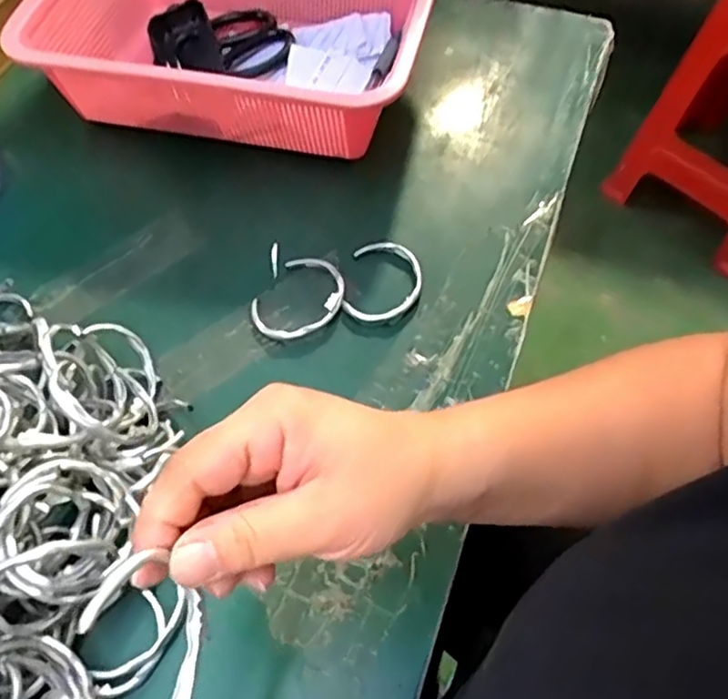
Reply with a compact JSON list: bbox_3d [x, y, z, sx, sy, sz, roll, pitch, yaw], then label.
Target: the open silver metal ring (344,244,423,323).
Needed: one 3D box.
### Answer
[{"bbox_3d":[0.015,-0.048,0.443,0.050,0.006,0.067,8,58,5],"label":"open silver metal ring"}]

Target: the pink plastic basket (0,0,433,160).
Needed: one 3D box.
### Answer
[{"bbox_3d":[-0.098,-0.251,0.523,0.295,0.092,0.206,11,58,7],"label":"pink plastic basket"}]

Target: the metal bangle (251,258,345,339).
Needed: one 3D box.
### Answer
[{"bbox_3d":[-0.042,-0.035,0.434,0.053,0.012,0.067,32,63,18],"label":"metal bangle"}]

